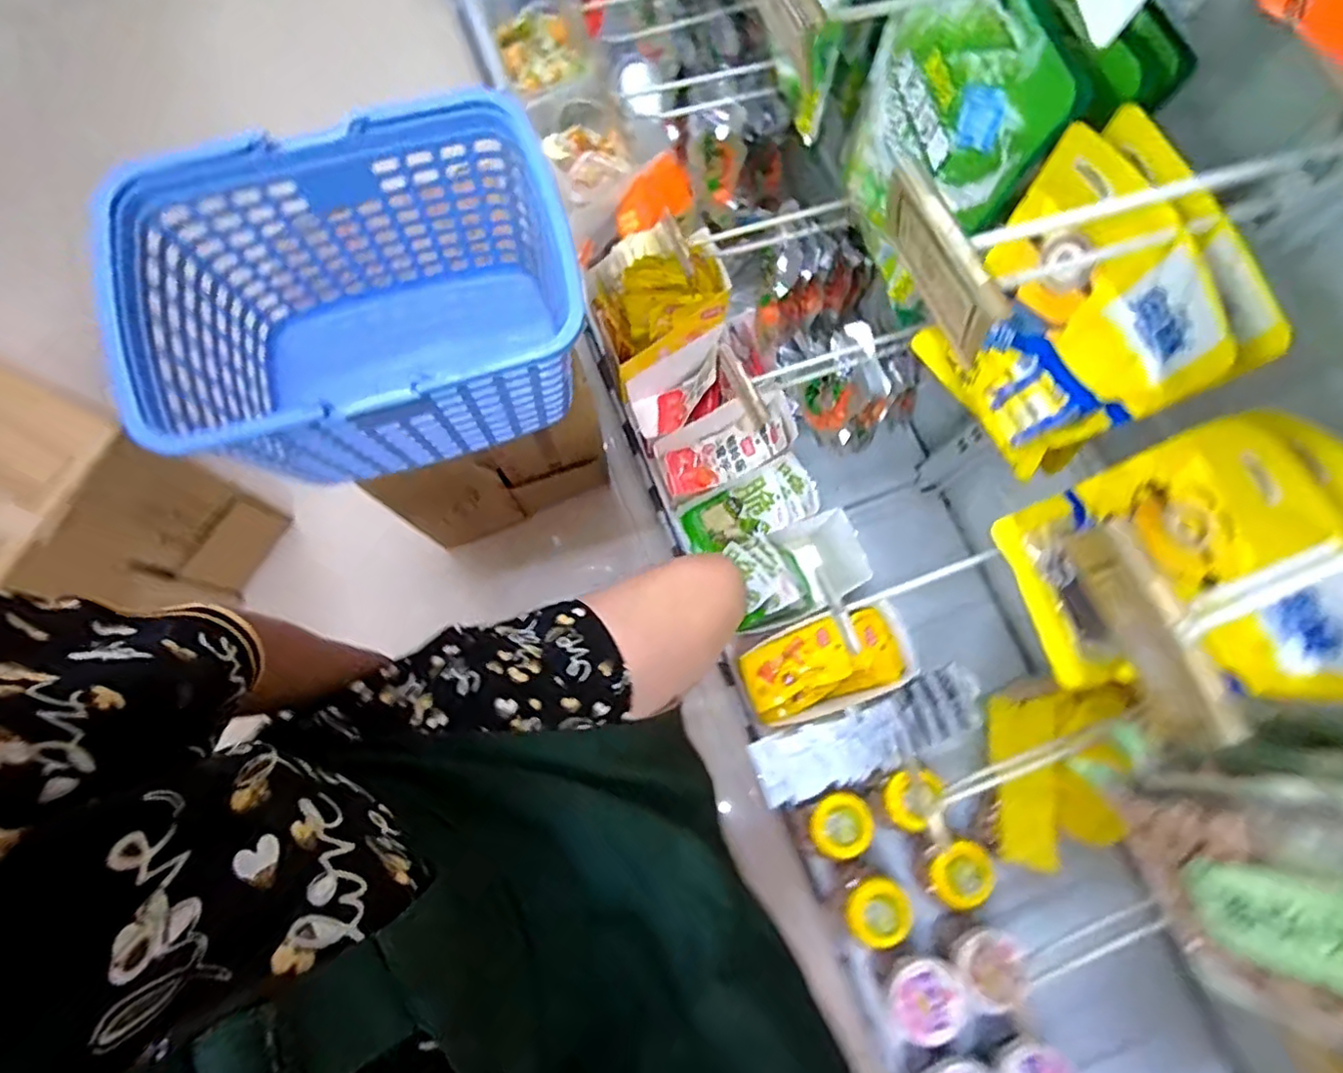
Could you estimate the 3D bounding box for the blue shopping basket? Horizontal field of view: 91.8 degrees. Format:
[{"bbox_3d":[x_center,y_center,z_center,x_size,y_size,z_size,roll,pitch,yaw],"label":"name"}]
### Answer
[{"bbox_3d":[-0.289,-0.212,0.674,0.372,0.254,0.277,-18,78,-5],"label":"blue shopping basket"}]

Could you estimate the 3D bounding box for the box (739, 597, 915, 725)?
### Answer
[{"bbox_3d":[0.200,0.171,0.868,0.203,0.120,0.117,-24,79,-6],"label":"box"}]

